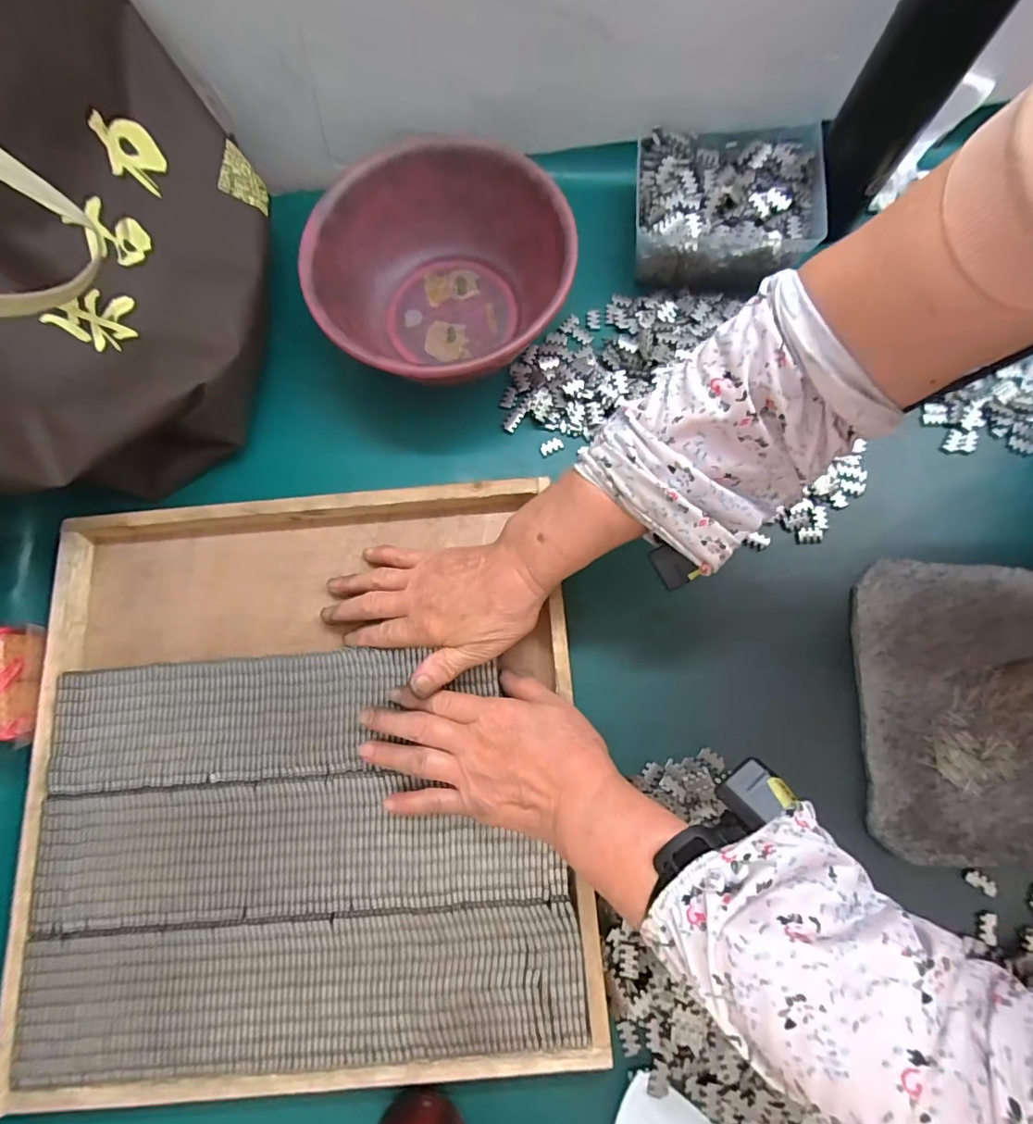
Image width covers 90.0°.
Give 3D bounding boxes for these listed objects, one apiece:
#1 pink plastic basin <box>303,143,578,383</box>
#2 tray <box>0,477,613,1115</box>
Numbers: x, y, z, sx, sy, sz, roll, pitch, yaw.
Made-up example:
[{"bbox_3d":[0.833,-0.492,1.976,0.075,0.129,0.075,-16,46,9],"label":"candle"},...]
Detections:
[{"bbox_3d":[-0.062,-0.227,0.436,0.202,0.100,0.195,-1,76,3],"label":"pink plastic basin"},{"bbox_3d":[-0.156,0.141,0.384,0.391,0.037,0.398,-4,77,-2],"label":"tray"}]

